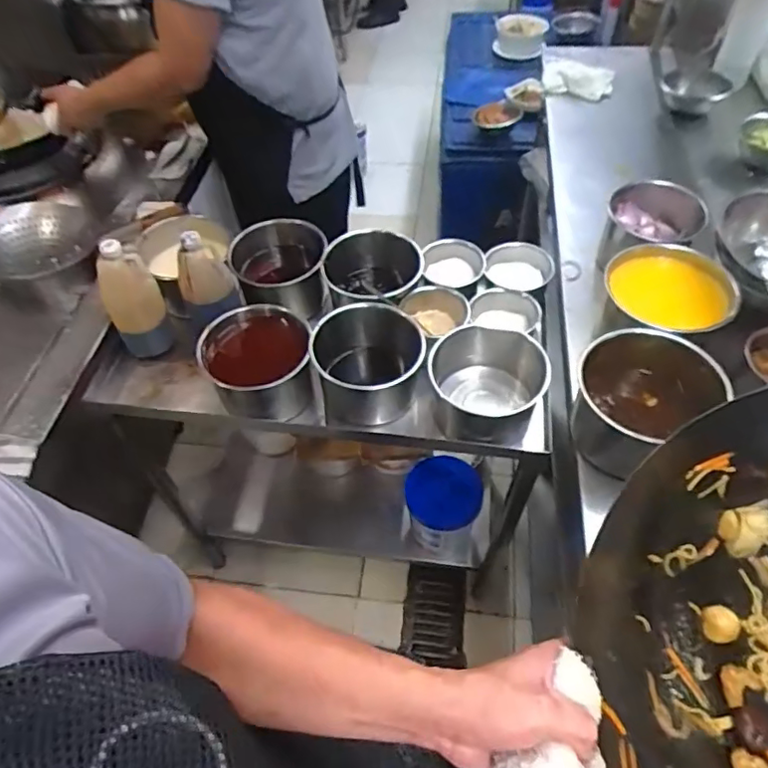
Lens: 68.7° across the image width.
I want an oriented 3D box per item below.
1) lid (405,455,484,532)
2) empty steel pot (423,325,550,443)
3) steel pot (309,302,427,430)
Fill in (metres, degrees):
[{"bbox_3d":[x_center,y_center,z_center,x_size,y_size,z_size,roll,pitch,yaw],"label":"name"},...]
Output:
[{"bbox_3d":[0.131,0.238,1.227,0.163,0.023,0.154,-3,76,10],"label":"lid"},{"bbox_3d":[0.159,-0.004,0.899,0.169,0.119,0.172,-1,52,1],"label":"empty steel pot"},{"bbox_3d":[-0.024,-0.026,0.948,0.180,0.135,0.186,3,52,4],"label":"steel pot"}]

